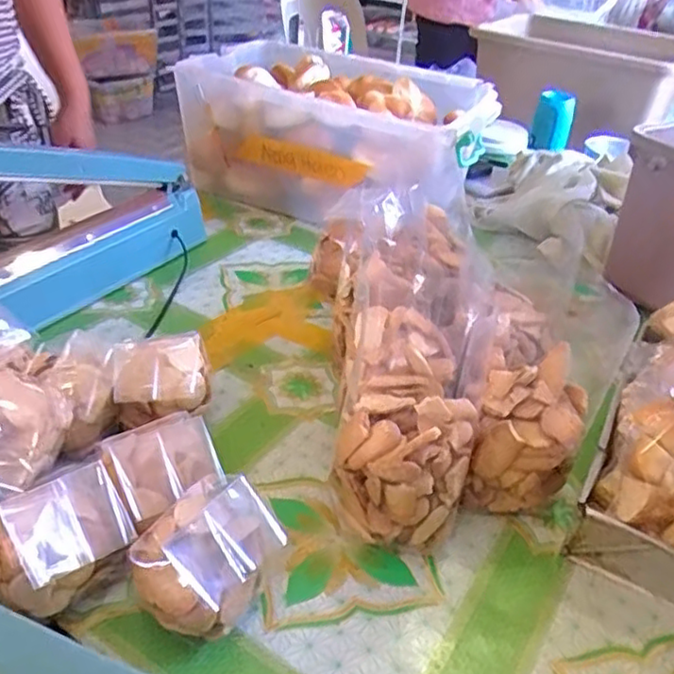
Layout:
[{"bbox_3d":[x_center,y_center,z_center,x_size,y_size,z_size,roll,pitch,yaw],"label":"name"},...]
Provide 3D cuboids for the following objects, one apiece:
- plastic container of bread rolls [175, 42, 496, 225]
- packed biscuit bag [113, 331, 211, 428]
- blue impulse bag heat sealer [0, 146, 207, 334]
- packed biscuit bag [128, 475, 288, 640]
[{"bbox_3d":[0.007,-0.336,1.097,0.477,0.198,0.302,16,36,15],"label":"plastic container of bread rolls"},{"bbox_3d":[-0.168,0.033,0.627,0.081,0.042,0.077,-4,71,-18],"label":"packed biscuit bag"},{"bbox_3d":[-0.317,-0.155,0.792,0.069,0.222,0.398,28,41,30],"label":"blue impulse bag heat sealer"},{"bbox_3d":[-0.094,0.160,0.481,0.075,0.109,0.087,27,40,28],"label":"packed biscuit bag"}]

